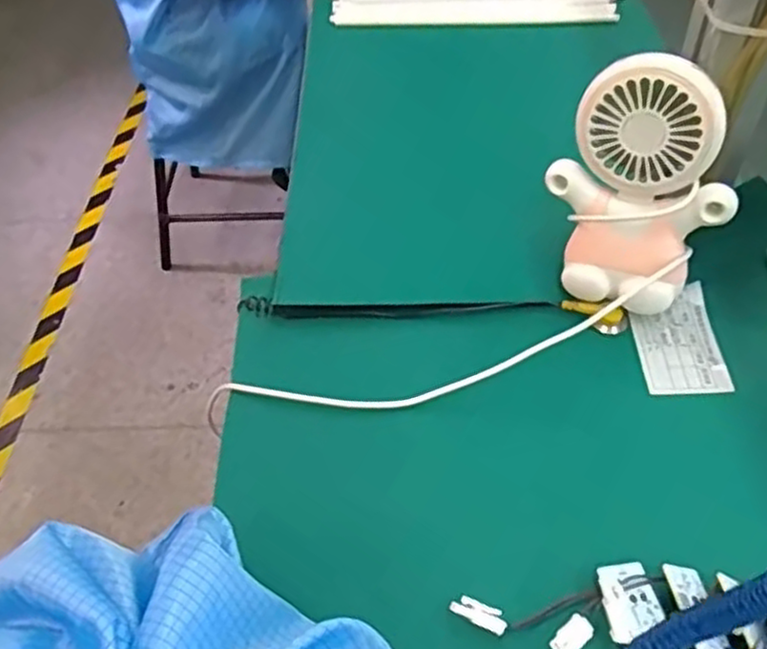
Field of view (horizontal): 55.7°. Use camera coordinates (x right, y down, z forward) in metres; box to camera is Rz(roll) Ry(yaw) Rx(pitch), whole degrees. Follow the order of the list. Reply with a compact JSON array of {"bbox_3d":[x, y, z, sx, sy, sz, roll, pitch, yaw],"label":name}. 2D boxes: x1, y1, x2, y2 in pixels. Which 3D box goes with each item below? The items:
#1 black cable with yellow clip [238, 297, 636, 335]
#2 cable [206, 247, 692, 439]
[{"bbox_3d":[0.031,-0.008,0.484,0.255,0.010,0.020,1,47,3],"label":"black cable with yellow clip"},{"bbox_3d":[0.041,0.010,0.432,0.305,0.045,0.053,-10,48,-6],"label":"cable"}]

